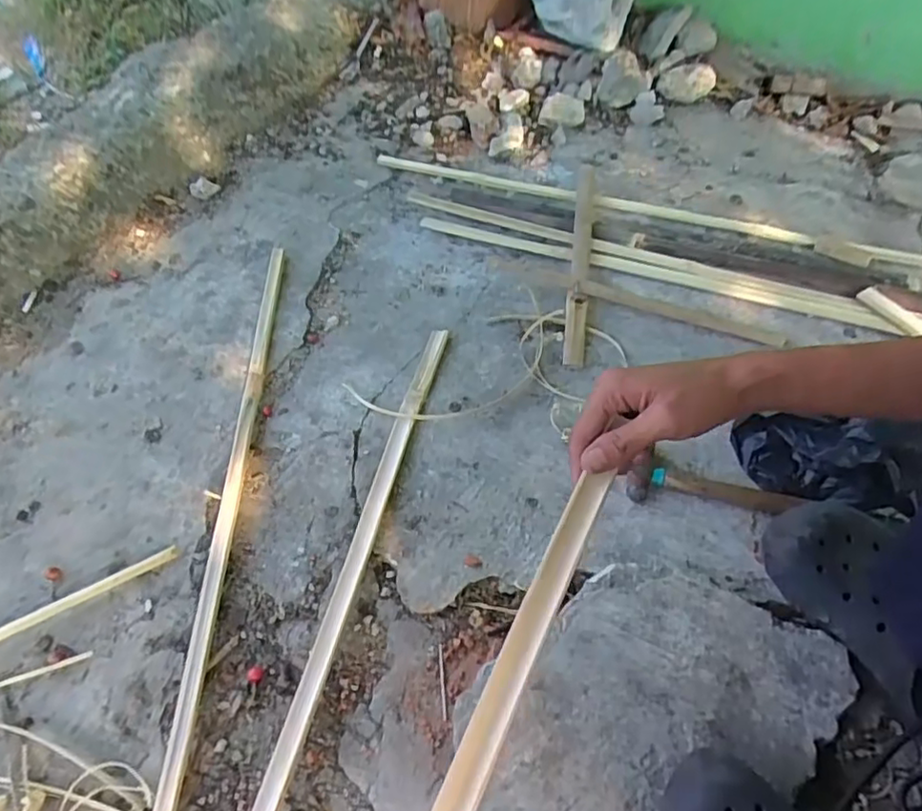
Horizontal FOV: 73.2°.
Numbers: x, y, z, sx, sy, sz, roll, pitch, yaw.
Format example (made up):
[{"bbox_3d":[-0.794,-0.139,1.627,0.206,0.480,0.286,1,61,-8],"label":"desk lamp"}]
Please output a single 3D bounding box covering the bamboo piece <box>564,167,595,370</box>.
[{"bbox_3d":[0.180,-0.235,0.923,0.028,0.013,0.427,6,54,8],"label":"bamboo piece"}]

